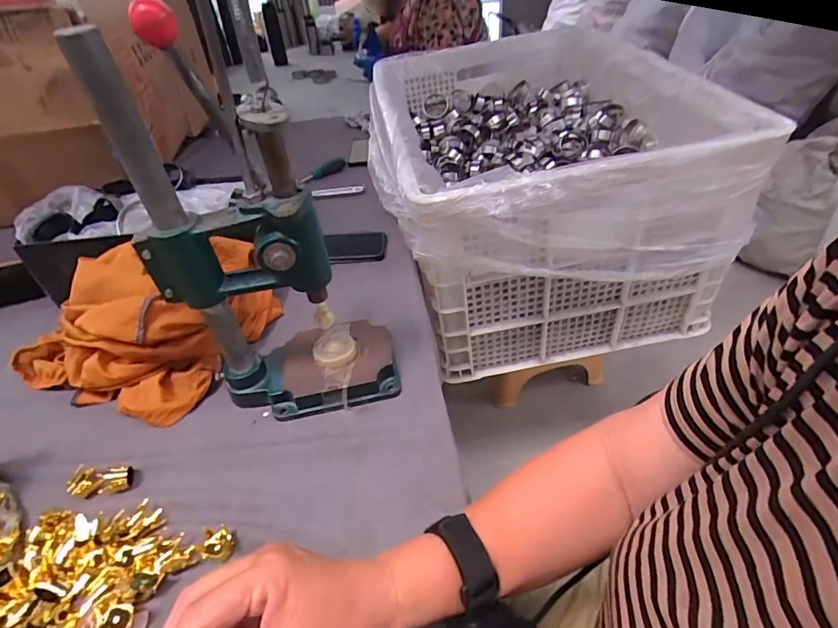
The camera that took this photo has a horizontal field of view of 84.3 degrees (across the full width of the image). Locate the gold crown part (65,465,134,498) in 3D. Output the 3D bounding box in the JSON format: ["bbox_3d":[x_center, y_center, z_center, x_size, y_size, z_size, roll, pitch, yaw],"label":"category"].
[{"bbox_3d":[-0.339,0.175,0.492,0.058,0.014,0.031,-6,40,0],"label":"gold crown part"}]

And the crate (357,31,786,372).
[{"bbox_3d":[0.242,-0.331,1.142,0.663,0.431,0.913,-6,40,-1],"label":"crate"}]

